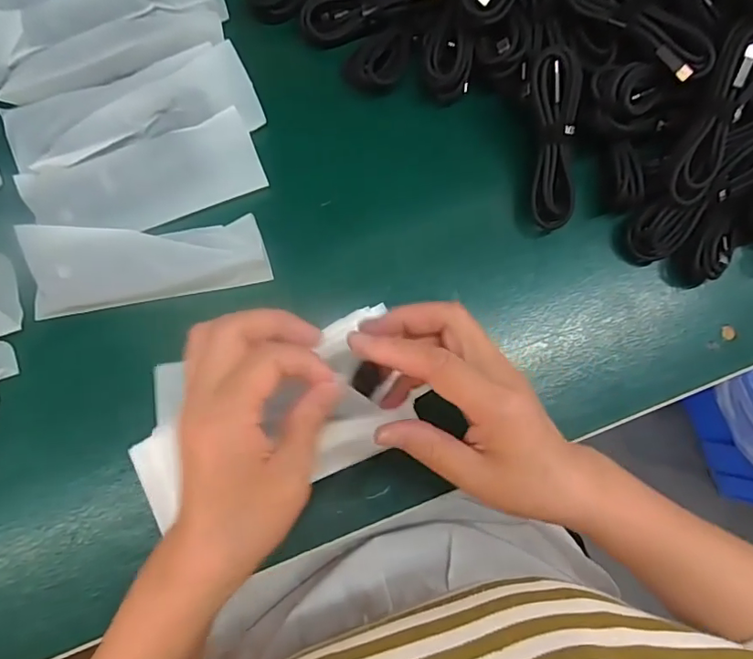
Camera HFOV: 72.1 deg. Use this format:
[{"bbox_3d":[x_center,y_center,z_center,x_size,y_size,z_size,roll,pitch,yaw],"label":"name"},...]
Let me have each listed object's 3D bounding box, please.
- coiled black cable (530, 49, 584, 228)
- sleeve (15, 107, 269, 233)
[{"bbox_3d":[0.122,-0.127,0.351,0.030,0.009,0.112,-4,104,-4],"label":"coiled black cable"},{"bbox_3d":[-0.156,-0.100,0.348,0.151,0.007,0.054,-22,84,-7],"label":"sleeve"}]

